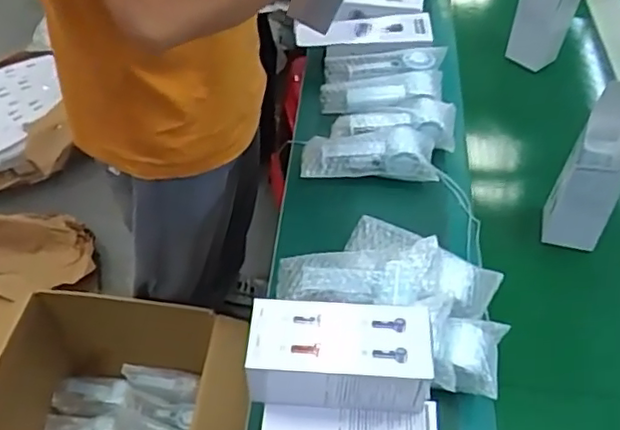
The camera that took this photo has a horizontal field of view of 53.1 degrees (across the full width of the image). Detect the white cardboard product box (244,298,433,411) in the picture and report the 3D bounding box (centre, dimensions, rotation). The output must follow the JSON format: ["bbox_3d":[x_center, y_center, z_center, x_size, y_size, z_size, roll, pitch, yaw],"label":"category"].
[{"bbox_3d":[0.025,0.133,0.578,0.160,0.075,0.070,3,49,0],"label":"white cardboard product box"}]

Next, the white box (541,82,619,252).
[{"bbox_3d":[0.391,-0.060,0.853,0.080,0.240,0.070,19,51,14],"label":"white box"}]

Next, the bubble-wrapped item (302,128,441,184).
[{"bbox_3d":[0.092,-0.101,0.991,0.204,0.051,0.099,4,49,1],"label":"bubble-wrapped item"}]

